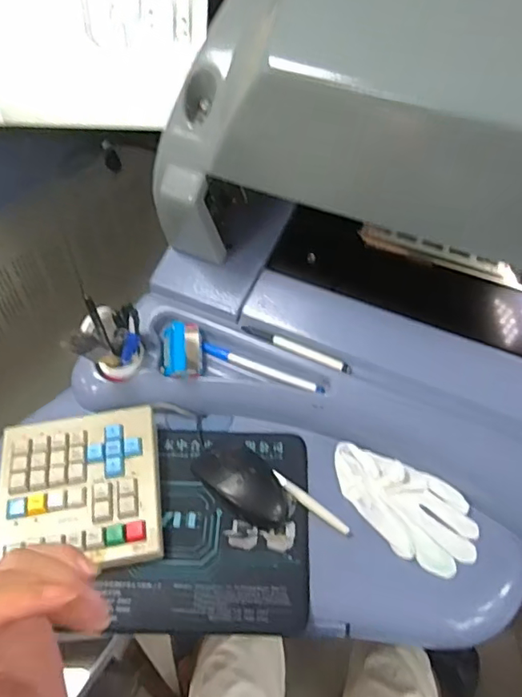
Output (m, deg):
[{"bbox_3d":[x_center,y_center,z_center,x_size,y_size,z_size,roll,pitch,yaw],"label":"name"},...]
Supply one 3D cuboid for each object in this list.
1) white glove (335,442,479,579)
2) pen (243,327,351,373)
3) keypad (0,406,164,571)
[{"bbox_3d":[0.139,0.158,0.539,0.152,0.023,0.085,24,53,19],"label":"white glove"},{"bbox_3d":[0.038,-0.002,0.592,0.130,0.010,0.012,24,53,19],"label":"pen"},{"bbox_3d":[-0.182,0.142,0.540,0.155,0.036,0.158,-7,49,-7],"label":"keypad"}]

